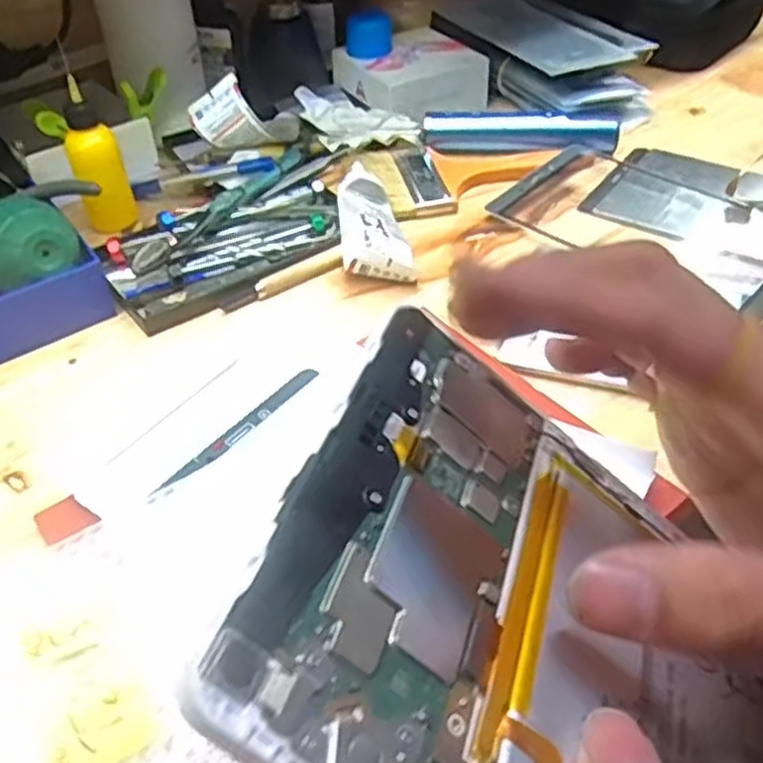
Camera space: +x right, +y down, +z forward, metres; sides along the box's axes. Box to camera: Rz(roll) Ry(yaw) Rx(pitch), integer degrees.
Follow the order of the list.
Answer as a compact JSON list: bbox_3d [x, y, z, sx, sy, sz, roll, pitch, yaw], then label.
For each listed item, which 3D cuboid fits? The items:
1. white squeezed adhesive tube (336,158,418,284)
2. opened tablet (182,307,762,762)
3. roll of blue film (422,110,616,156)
[{"bbox_3d":[-0.005,-0.109,0.537,0.045,0.021,0.104,-7,44,-5],"label":"white squeezed adhesive tube"},{"bbox_3d":[0.063,0.076,0.186,0.201,0.005,0.119,39,42,-10],"label":"opened tablet"},{"bbox_3d":[0.110,-0.201,0.631,0.150,0.026,0.028,-2,44,1],"label":"roll of blue film"}]

